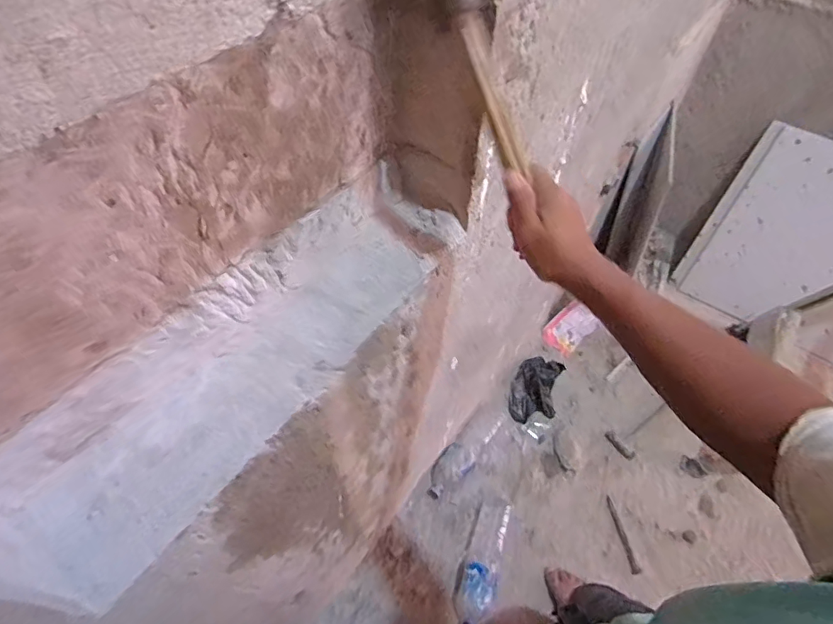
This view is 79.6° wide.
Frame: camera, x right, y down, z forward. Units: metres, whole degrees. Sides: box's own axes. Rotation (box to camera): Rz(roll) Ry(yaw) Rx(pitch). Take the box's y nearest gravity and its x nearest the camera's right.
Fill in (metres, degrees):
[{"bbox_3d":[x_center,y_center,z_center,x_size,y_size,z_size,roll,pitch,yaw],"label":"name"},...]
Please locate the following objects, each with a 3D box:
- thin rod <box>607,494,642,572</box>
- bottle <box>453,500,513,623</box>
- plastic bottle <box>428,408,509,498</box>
[{"bbox_3d":[0.553,0.598,1.348,0.024,0.012,0.195,-8,56,-8],"label":"thin rod"},{"bbox_3d":[0.166,0.618,1.232,0.096,0.071,0.312,18,56,10],"label":"bottle"},{"bbox_3d":[0.152,0.394,1.405,0.324,0.065,0.083,-33,63,-23],"label":"plastic bottle"}]

